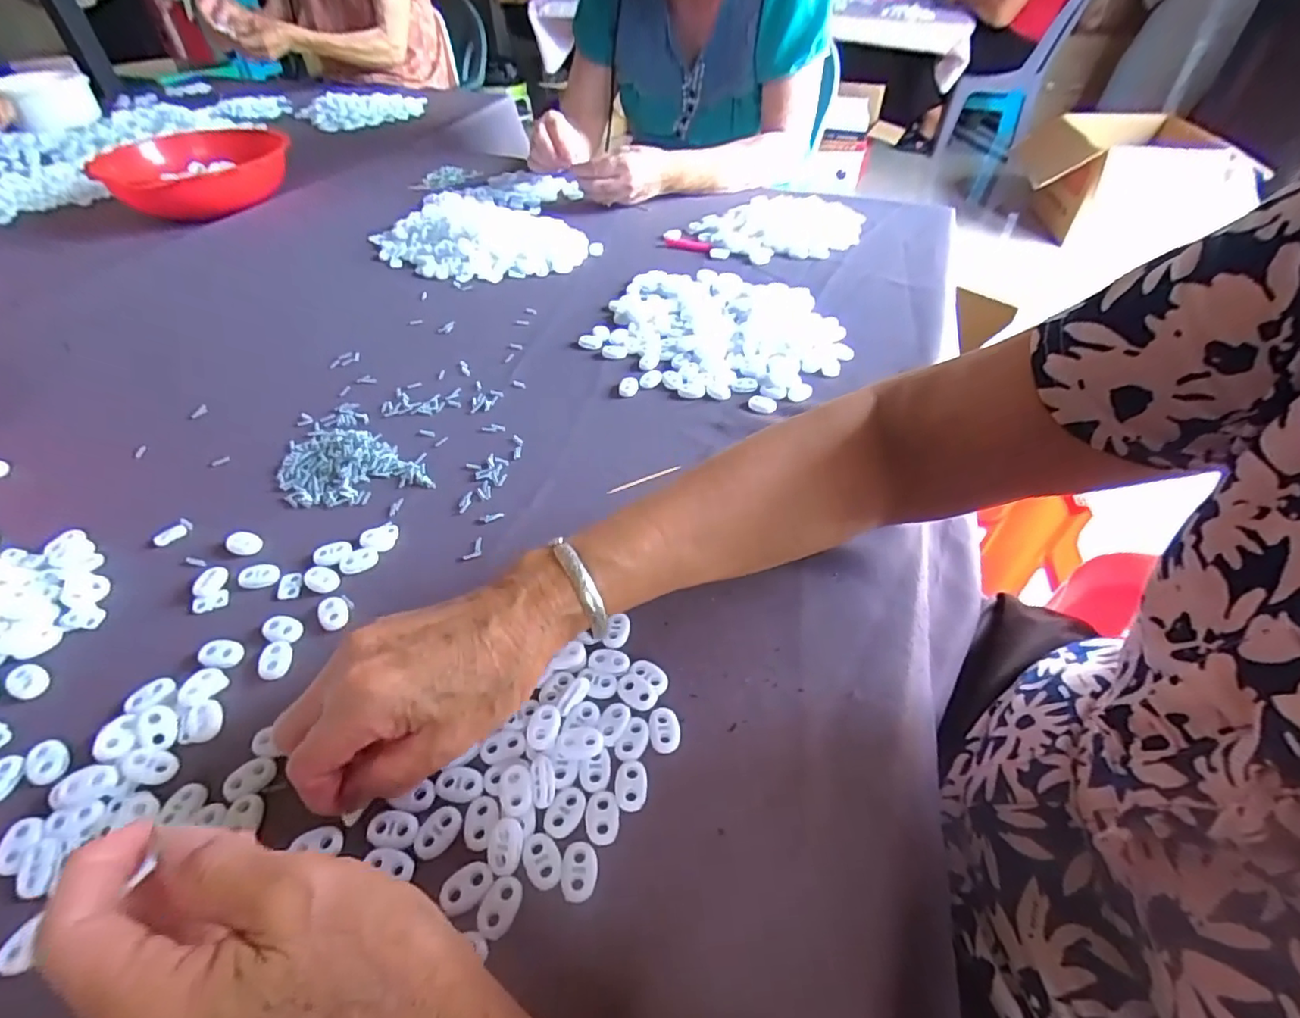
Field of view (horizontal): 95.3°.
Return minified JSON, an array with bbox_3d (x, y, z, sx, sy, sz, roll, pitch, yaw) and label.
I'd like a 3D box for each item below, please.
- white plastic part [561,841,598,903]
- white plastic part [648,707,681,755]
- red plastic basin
[{"bbox_3d":[-0.031,0.156,0.257,0.015,0.004,0.022,-1,45,0],"label":"white plastic part"},{"bbox_3d":[0.008,0.112,0.301,0.015,0.004,0.023,-3,46,-2],"label":"white plastic part"},{"bbox_3d":[-0.631,-0.473,0.842,0.221,0.070,0.221,-26,51,-23],"label":"red plastic basin"}]

